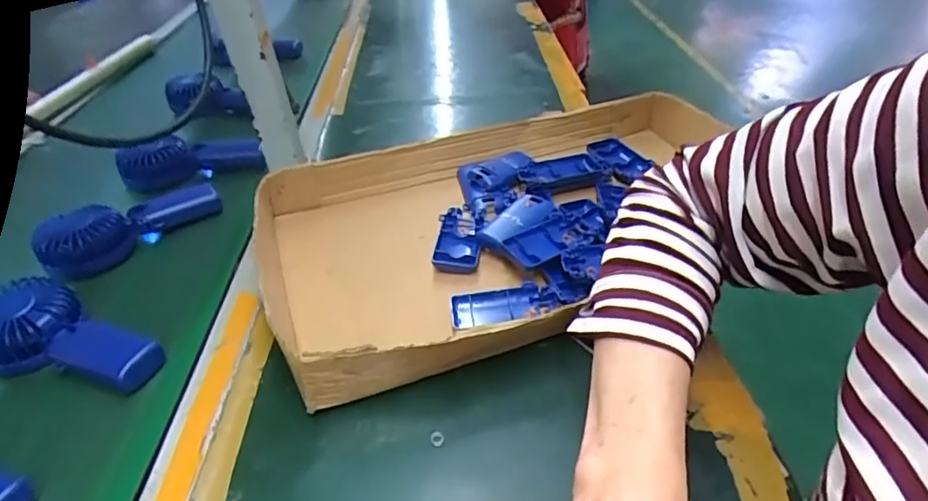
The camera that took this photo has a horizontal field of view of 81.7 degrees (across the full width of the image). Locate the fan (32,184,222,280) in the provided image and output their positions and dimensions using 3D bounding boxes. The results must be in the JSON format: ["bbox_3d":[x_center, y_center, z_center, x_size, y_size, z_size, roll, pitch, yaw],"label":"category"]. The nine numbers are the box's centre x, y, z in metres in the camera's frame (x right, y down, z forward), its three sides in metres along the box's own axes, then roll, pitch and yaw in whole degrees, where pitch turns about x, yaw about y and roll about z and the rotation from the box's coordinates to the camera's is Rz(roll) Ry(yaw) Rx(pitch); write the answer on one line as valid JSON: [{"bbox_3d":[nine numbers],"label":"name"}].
[{"bbox_3d":[-0.378,-0.033,0.608,0.179,0.045,0.072,-34,47,-31],"label":"fan"}]

